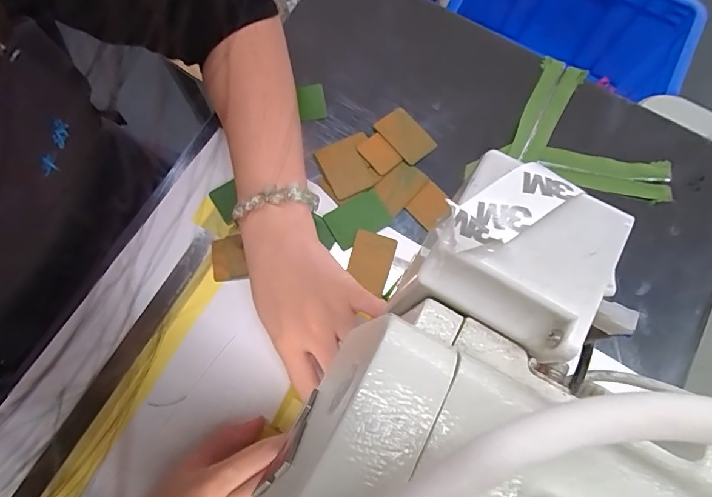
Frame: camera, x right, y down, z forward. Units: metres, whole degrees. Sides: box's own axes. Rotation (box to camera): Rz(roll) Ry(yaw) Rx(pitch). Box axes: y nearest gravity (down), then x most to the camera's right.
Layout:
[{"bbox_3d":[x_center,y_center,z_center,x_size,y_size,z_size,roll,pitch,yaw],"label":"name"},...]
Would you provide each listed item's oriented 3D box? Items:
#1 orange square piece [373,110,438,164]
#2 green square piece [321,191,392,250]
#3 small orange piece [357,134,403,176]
[{"bbox_3d":[0.045,-0.103,0.397,0.033,0.008,0.052,-39,80,-10],"label":"orange square piece"},{"bbox_3d":[0.002,-0.026,0.373,0.051,0.004,0.035,-30,79,-9],"label":"green square piece"},{"bbox_3d":[0.021,-0.084,0.389,0.026,0.004,0.036,-38,80,-10],"label":"small orange piece"}]

